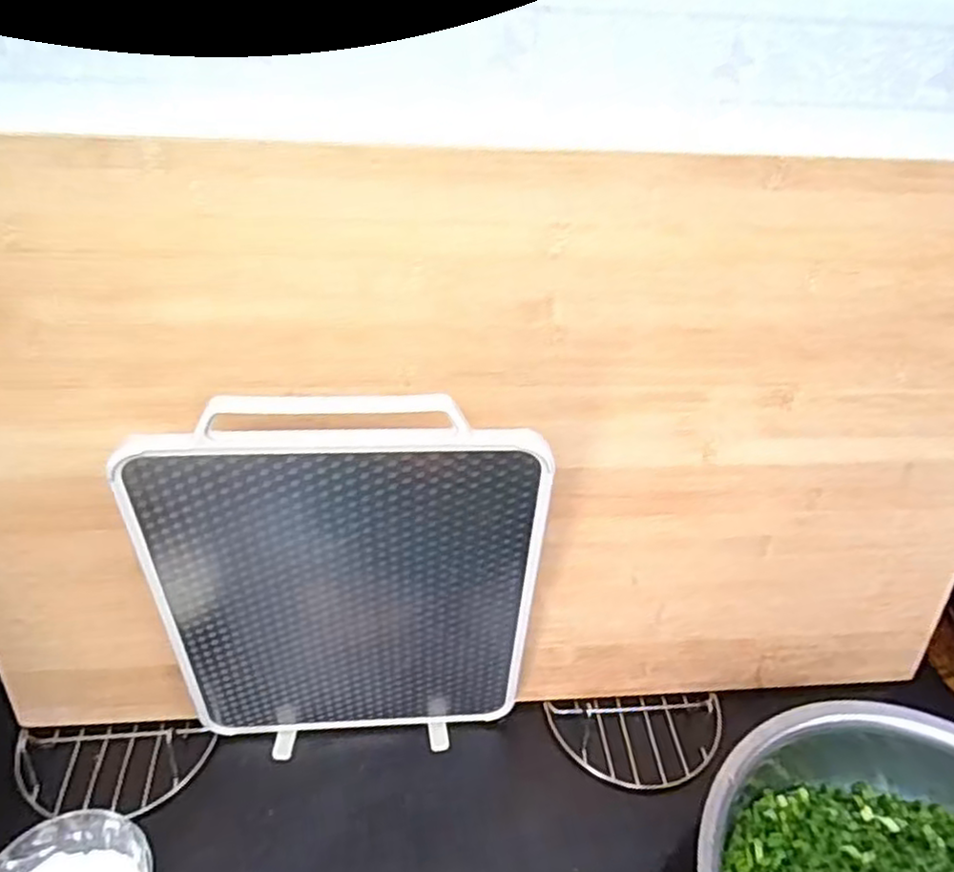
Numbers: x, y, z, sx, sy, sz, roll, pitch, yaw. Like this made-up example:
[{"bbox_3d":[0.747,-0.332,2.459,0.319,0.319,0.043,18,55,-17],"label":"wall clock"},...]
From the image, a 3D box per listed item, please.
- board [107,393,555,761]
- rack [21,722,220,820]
[{"bbox_3d":[-0.099,0.130,0.550,0.285,0.389,0.014,0,39,-6],"label":"board"},{"bbox_3d":[-0.328,0.295,0.616,0.172,0.029,0.095,1,35,-8],"label":"rack"}]

